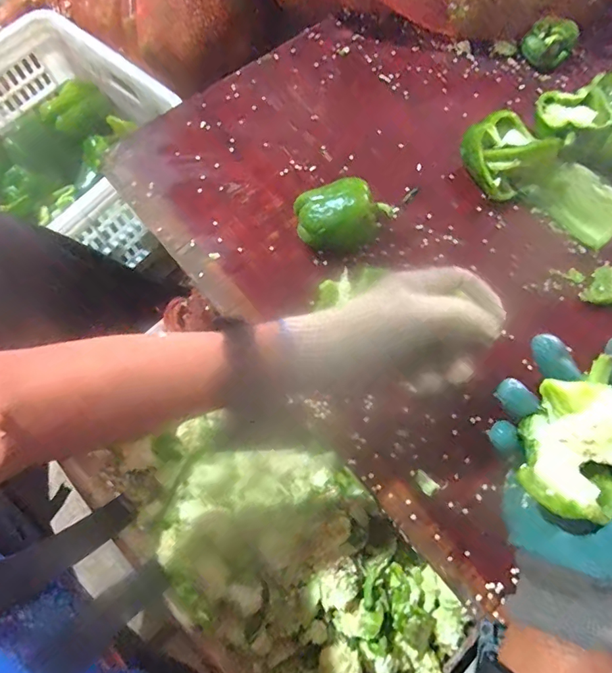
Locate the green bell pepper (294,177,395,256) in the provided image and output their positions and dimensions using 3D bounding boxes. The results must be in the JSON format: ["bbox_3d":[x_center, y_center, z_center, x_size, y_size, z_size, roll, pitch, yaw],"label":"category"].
[{"bbox_3d":[0.043,-0.127,0.478,0.107,0.061,0.065,-10,69,-3],"label":"green bell pepper"}]

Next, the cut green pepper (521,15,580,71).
[{"bbox_3d":[0.312,-0.376,0.581,0.057,0.031,0.061,0,69,1],"label":"cut green pepper"}]

